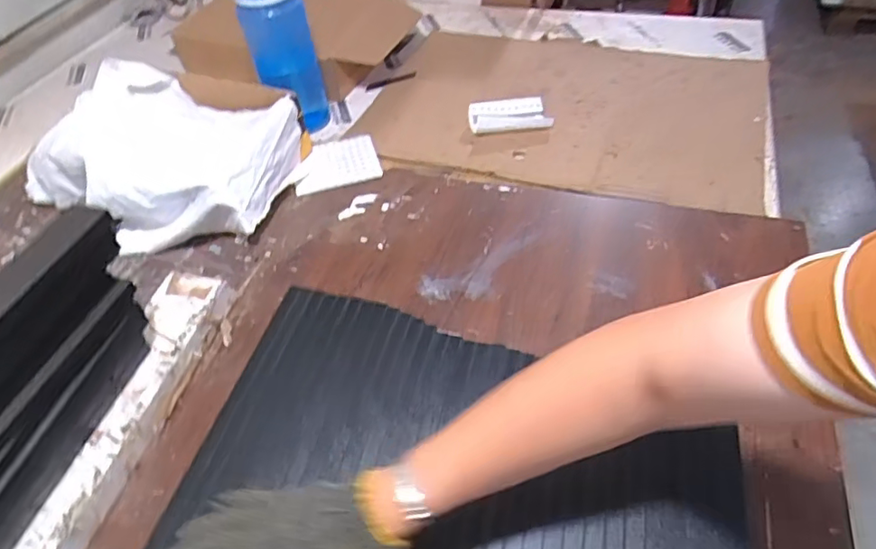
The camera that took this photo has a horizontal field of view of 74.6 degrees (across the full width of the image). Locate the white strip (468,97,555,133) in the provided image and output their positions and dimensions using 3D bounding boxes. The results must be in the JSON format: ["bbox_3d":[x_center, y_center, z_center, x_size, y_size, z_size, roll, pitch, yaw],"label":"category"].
[{"bbox_3d":[0.120,-0.258,0.944,0.136,0.034,0.054,1,47,5],"label":"white strip"}]

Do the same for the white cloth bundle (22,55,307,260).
[{"bbox_3d":[-0.400,-0.180,0.858,0.390,0.114,0.288,17,50,19],"label":"white cloth bundle"}]

